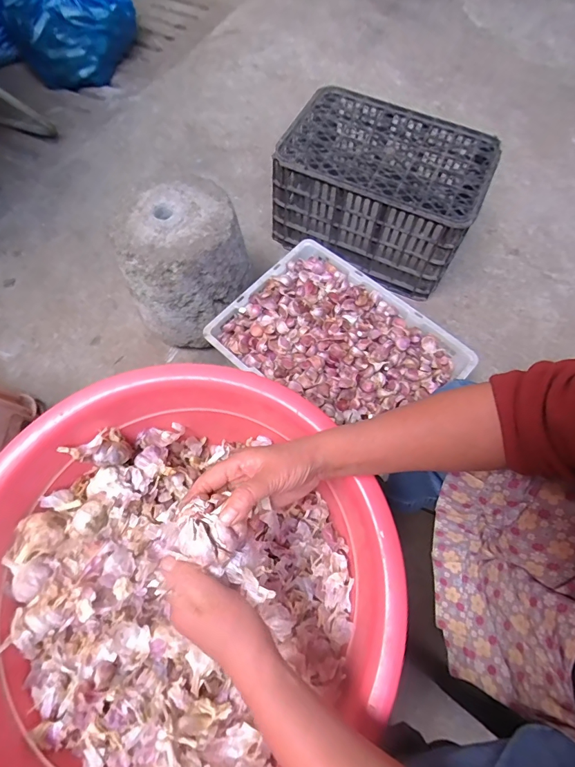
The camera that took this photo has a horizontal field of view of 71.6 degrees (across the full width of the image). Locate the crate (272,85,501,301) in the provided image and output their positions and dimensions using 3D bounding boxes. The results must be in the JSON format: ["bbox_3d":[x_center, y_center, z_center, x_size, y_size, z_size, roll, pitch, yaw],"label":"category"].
[{"bbox_3d":[0.236,-0.505,1.056,0.471,0.239,0.337,22,68,8],"label":"crate"}]

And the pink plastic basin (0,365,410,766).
[{"bbox_3d":[-0.123,0.225,0.475,0.469,0.131,0.468,1,66,-1],"label":"pink plastic basin"}]

